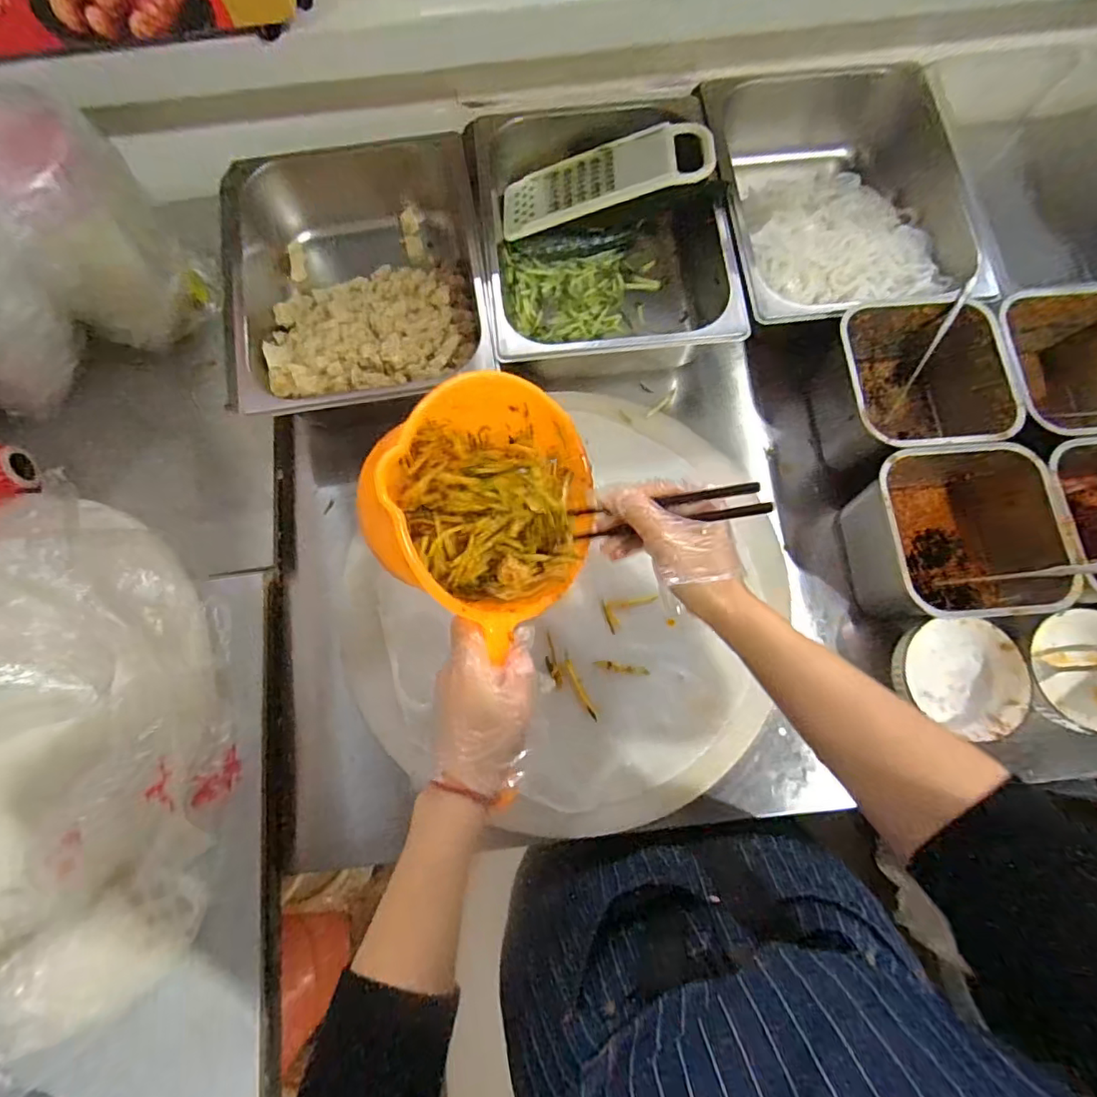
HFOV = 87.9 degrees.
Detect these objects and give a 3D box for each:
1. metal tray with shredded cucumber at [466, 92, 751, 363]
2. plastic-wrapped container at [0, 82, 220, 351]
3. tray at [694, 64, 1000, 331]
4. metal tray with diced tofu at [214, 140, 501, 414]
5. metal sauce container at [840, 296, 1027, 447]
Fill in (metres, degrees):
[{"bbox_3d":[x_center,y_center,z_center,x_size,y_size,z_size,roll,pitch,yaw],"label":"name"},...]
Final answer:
[{"bbox_3d":[0.061,-0.359,0.667,0.266,0.105,0.335,-7,75,-1],"label":"metal tray with shredded cucumber"},{"bbox_3d":[-0.445,-0.307,0.558,0.142,0.195,0.106,-41,78,-9],"label":"plastic-wrapped container"},{"bbox_3d":[0.325,-0.395,0.666,0.265,0.097,0.325,-7,75,-1],"label":"tray"},{"bbox_3d":[-0.222,-0.294,0.661,0.300,0.105,0.327,-10,75,-2],"label":"metal tray with diced tofu"},{"bbox_3d":[0.372,-0.165,0.596,0.157,0.103,0.163,0,75,1],"label":"metal sauce container"}]

